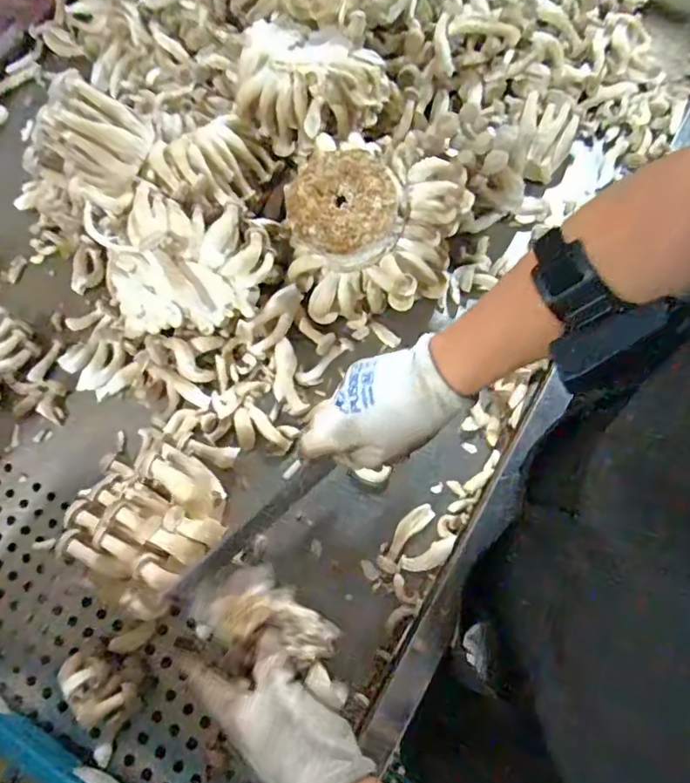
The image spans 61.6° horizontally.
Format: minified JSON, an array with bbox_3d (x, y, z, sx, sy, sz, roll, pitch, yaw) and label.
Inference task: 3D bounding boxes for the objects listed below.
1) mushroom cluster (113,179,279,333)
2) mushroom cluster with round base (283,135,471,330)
[{"bbox_3d":[-0.154,-0.134,0.586,0.157,0.093,0.119,0,68,2],"label":"mushroom cluster"},{"bbox_3d":[0.027,-0.161,0.593,0.165,0.120,0.163,22,70,11],"label":"mushroom cluster with round base"}]

